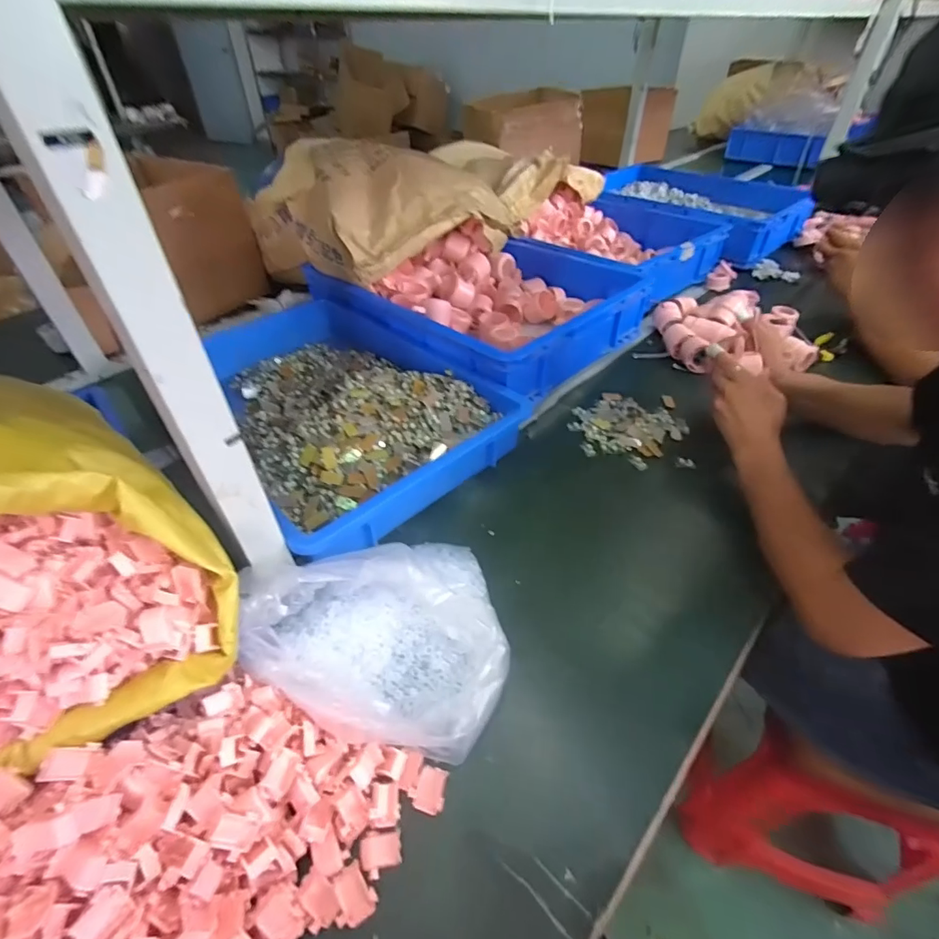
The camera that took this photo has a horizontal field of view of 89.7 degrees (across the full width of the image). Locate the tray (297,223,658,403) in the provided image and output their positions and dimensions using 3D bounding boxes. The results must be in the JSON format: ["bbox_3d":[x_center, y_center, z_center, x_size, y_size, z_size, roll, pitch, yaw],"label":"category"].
[{"bbox_3d":[0.024,-0.356,0.950,0.541,0.127,0.426,34,53,31],"label":"tray"}]

